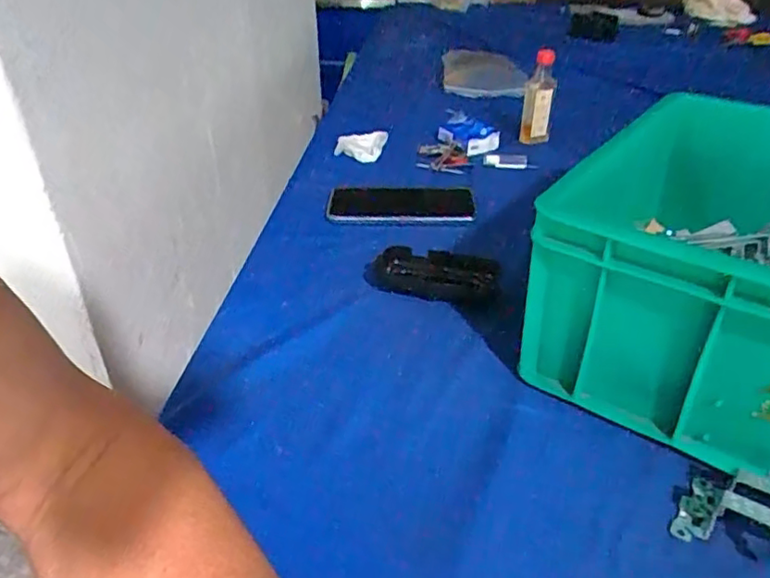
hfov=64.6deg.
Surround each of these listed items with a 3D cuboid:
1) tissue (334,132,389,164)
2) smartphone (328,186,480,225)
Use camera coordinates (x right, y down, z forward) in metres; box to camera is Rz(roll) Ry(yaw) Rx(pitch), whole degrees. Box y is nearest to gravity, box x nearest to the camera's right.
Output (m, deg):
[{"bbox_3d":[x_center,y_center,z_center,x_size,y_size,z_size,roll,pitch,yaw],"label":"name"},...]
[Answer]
[{"bbox_3d":[-0.031,-0.185,0.800,0.067,0.037,0.034,-5,34,-6],"label":"tissue"},{"bbox_3d":[0.018,-0.096,0.693,0.166,0.009,0.088,1,33,4],"label":"smartphone"}]

